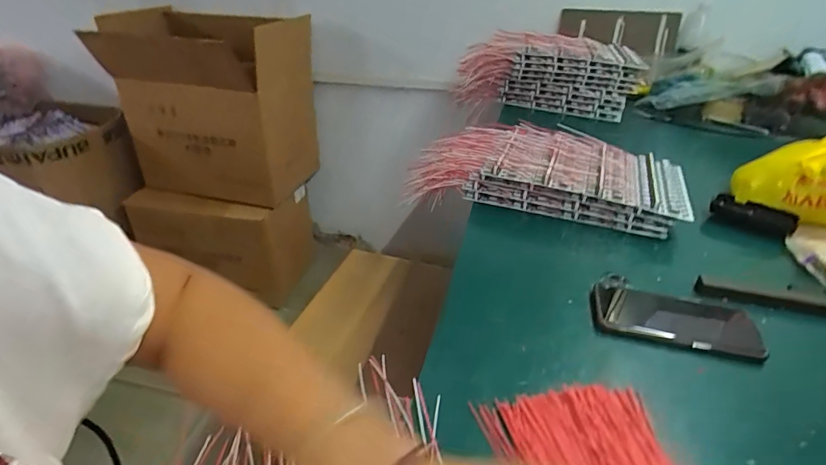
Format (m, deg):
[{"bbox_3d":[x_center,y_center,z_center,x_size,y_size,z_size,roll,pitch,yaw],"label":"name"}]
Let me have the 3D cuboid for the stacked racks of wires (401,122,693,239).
[{"bbox_3d":[0.201,-0.098,0.774,0.417,0.077,0.227,7,33,10],"label":"stacked racks of wires"}]

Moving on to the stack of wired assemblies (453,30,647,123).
[{"bbox_3d":[0.319,-0.375,1.126,0.423,0.163,0.141,6,33,9],"label":"stack of wired assemblies"}]

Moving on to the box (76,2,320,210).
[{"bbox_3d":[-0.617,-0.400,1.460,0.541,0.505,0.283,10,33,14],"label":"box"}]

